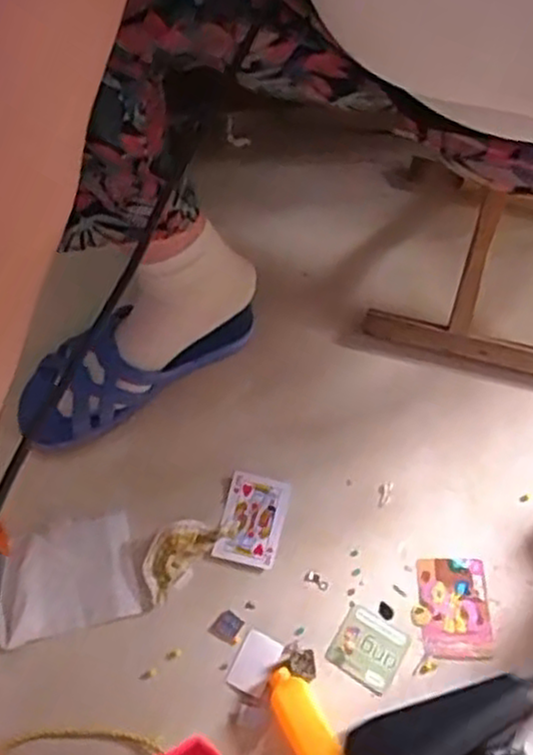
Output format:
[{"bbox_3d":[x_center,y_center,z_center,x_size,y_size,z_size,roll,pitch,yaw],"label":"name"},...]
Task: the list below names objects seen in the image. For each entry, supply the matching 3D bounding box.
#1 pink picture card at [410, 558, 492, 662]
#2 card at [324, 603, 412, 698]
[{"bbox_3d":[0.165,0.206,0.663,0.065,0.004,0.087,3,59,1],"label":"pink picture card"},{"bbox_3d":[0.088,0.236,0.644,0.059,0.004,0.058,26,62,14],"label":"card"}]

